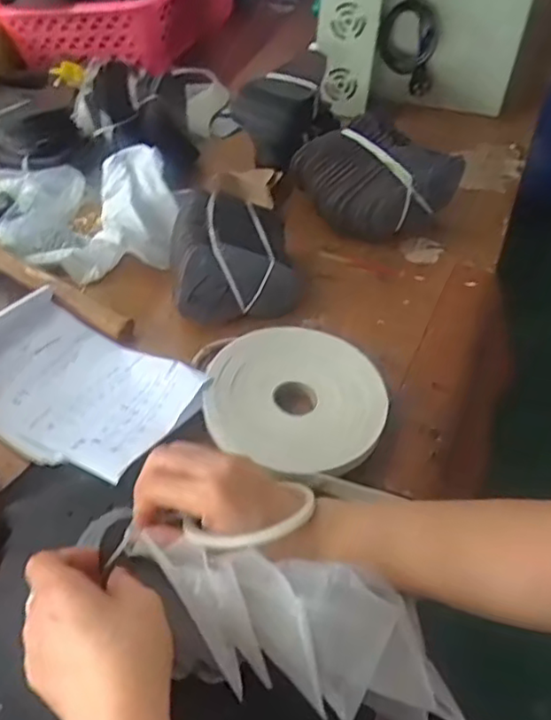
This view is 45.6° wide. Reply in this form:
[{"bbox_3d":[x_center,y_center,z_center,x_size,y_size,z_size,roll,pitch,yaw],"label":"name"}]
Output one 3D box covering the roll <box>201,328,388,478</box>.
[{"bbox_3d":[0.018,0.033,0.585,0.155,0.031,0.142,3,46,-3],"label":"roll"}]

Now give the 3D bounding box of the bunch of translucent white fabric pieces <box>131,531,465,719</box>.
[{"bbox_3d":[0.021,0.159,0.397,0.210,0.066,0.080,26,46,-7],"label":"bunch of translucent white fabric pieces"}]

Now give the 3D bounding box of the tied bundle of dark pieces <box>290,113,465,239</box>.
[{"bbox_3d":[0.117,-0.218,0.793,0.199,0.101,0.100,9,45,5],"label":"tied bundle of dark pieces"}]

